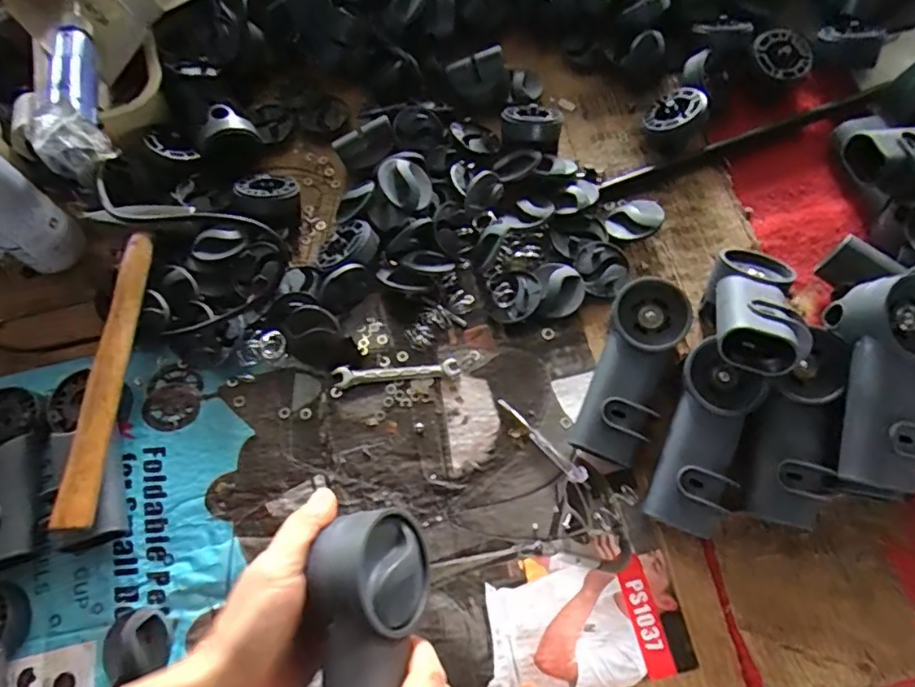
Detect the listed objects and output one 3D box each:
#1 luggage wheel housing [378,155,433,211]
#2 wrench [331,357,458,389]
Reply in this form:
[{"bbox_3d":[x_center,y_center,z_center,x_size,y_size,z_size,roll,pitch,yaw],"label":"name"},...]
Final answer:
[{"bbox_3d":[-0.052,-0.160,0.587,0.051,0.031,0.058,-12,69,-2],"label":"luggage wheel housing"},{"bbox_3d":[-0.059,0.028,0.555,0.117,0.005,0.020,-7,69,0],"label":"wrench"}]

